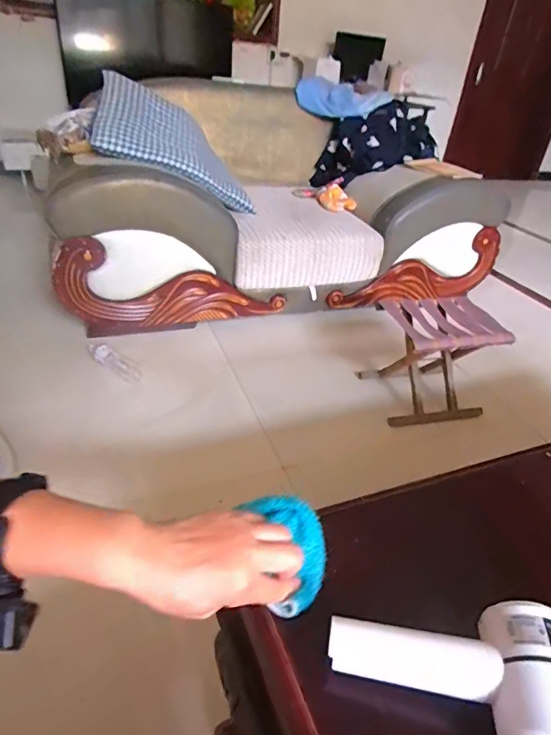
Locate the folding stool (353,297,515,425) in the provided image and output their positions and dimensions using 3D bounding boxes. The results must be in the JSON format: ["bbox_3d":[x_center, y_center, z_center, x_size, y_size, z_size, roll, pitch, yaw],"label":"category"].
[{"bbox_3d":[0.477,-0.023,1.379,0.327,0.270,0.282,-3,36,-12],"label":"folding stool"}]

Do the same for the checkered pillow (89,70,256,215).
[{"bbox_3d":[-0.348,-0.796,1.621,0.557,0.090,0.463,7,60,-34],"label":"checkered pillow"}]

